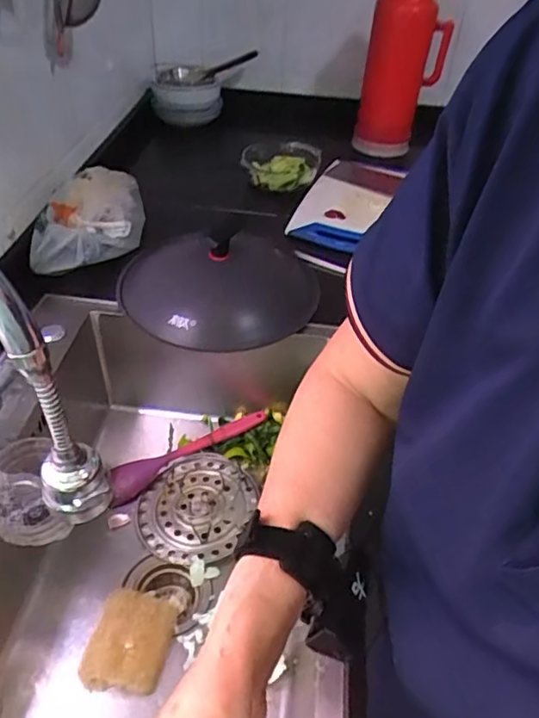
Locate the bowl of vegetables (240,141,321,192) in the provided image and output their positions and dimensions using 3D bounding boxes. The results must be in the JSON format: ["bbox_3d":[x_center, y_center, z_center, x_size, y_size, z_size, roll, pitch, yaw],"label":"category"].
[{"bbox_3d":[0.023,-0.374,1.101,0.145,0.046,0.120,5,42,0],"label":"bowl of vegetables"}]

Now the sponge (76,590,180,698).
[{"bbox_3d":[-0.158,0.324,0.656,0.084,0.037,0.102,8,42,4],"label":"sponge"}]

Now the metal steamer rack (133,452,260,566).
[{"bbox_3d":[-0.104,0.199,0.800,0.150,0.038,0.169,19,44,16],"label":"metal steamer rack"}]

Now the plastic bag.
[{"bbox_3d":[-0.277,-0.221,0.875,0.162,0.088,0.179,-8,43,-13],"label":"plastic bag"}]

